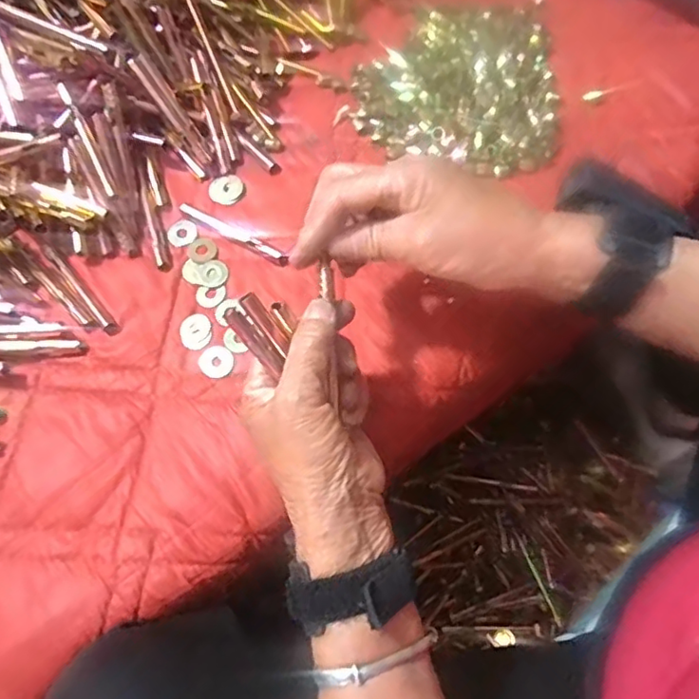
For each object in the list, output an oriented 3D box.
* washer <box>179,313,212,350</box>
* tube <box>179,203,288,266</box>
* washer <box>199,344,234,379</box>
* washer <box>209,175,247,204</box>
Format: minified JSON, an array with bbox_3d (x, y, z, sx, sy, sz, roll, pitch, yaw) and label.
[{"bbox_3d":[-0.109,-0.013,0.424,0.022,0.004,0.027,-14,71,-3],"label":"washer"},{"bbox_3d":[-0.086,-0.087,0.441,0.094,0.010,0.010,29,74,11],"label":"tube"},{"bbox_3d":[-0.092,0.008,0.411,0.023,0.004,0.023,-1,71,2],"label":"washer"},{"bbox_3d":[-0.095,-0.125,0.464,0.027,0.004,0.024,-12,71,-2],"label":"washer"}]

